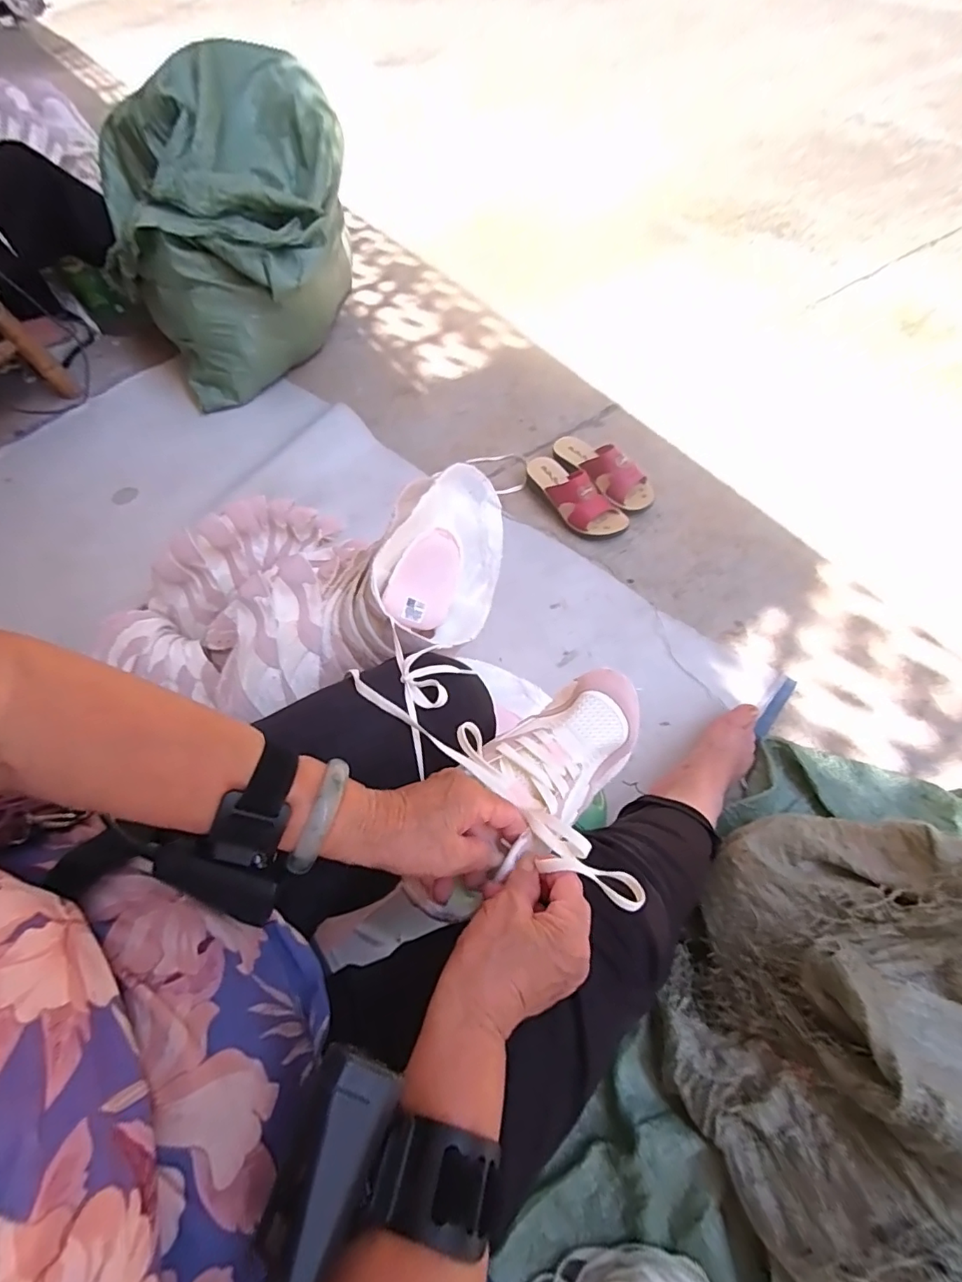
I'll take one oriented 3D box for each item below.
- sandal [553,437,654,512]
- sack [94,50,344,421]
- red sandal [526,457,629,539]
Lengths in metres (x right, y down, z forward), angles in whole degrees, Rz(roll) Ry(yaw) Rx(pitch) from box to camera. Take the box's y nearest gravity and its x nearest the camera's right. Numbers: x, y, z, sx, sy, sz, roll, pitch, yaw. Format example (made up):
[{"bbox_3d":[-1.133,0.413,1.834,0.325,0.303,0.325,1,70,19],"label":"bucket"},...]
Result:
[{"bbox_3d":[0.232,-0.329,1.000,0.096,0.076,0.219,-28,62,-12],"label":"sandal"},{"bbox_3d":[-0.536,-0.859,1.144,0.530,0.431,0.474,-14,60,-4],"label":"sack"},{"bbox_3d":[0.167,-0.274,0.968,0.086,0.080,0.226,-33,63,-14],"label":"red sandal"}]

